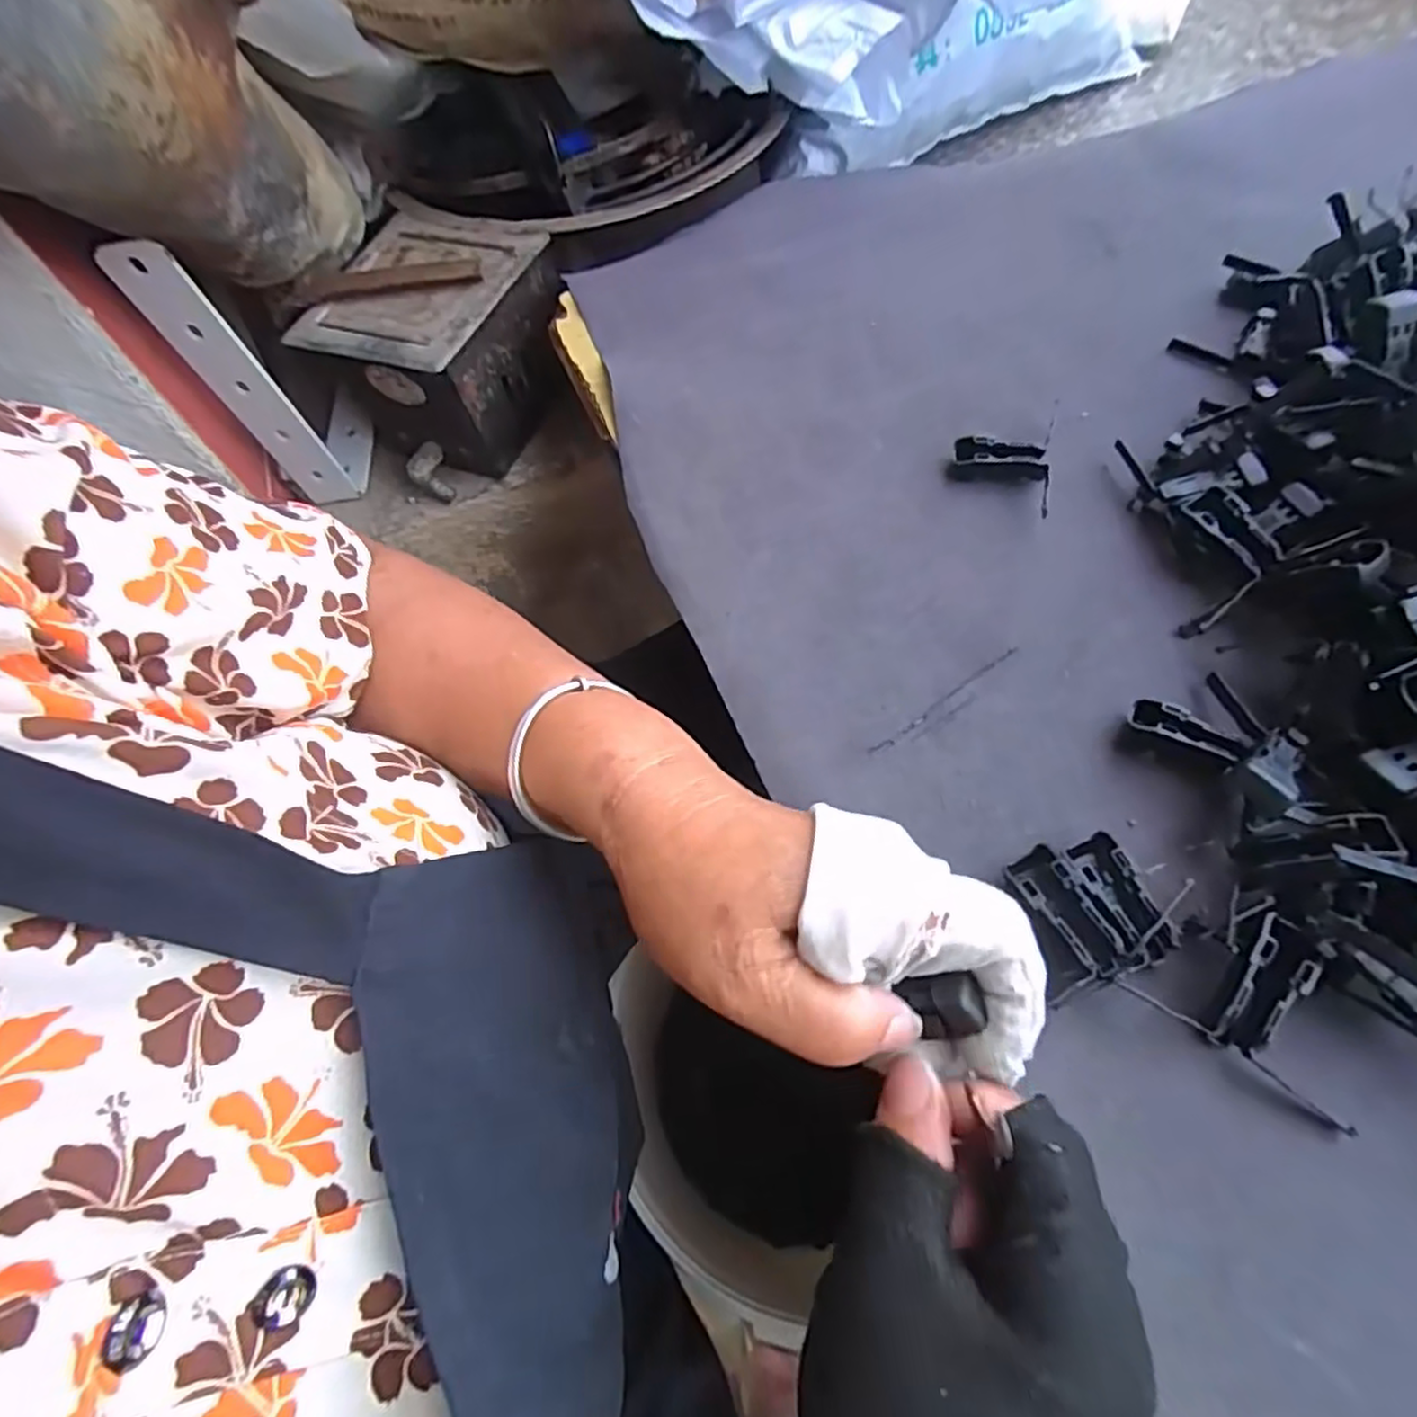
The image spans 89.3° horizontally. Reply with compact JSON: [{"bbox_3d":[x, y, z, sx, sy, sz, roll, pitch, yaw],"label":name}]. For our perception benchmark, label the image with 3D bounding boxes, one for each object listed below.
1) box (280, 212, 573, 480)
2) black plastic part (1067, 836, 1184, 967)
[{"bbox_3d":[-0.191,-0.264,0.527,0.125,0.117,0.144,17,66,16],"label":"box"},{"bbox_3d":[0.152,0.073,0.270,0.022,0.021,0.047,-17,61,-6],"label":"black plastic part"}]

